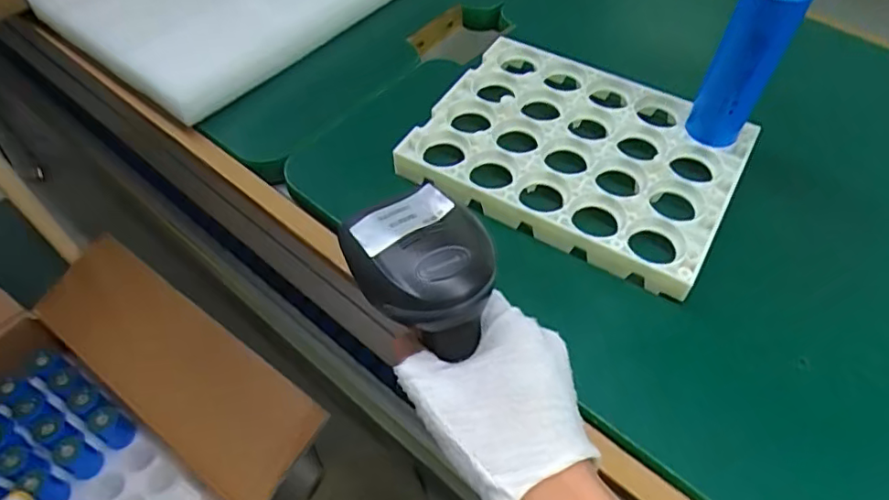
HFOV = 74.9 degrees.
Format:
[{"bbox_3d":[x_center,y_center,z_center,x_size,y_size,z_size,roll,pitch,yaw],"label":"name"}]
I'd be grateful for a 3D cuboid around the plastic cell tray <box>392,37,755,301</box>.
[{"bbox_3d":[0.113,-0.090,0.481,0.248,0.034,0.200,26,59,18],"label":"plastic cell tray"}]

